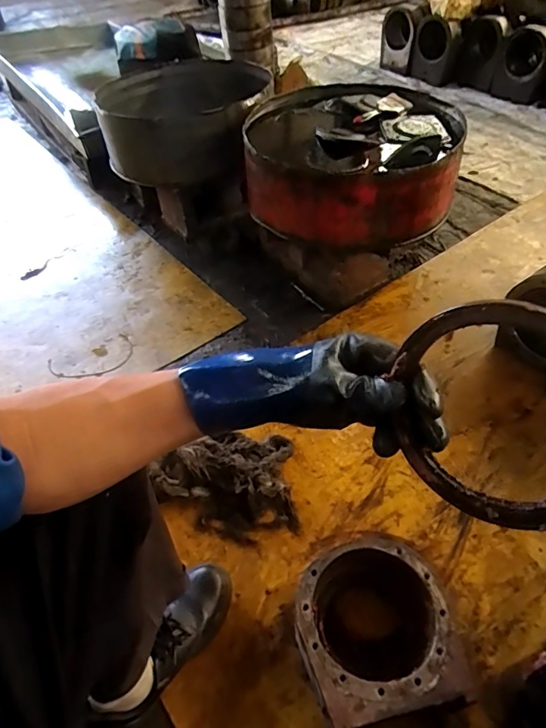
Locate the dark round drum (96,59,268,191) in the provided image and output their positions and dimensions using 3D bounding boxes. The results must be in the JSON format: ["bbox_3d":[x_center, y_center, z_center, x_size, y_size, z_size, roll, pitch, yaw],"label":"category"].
[{"bbox_3d":[-0.251,-0.732,1.412,0.498,0.180,0.430,-12,48,-8],"label":"dark round drum"}]

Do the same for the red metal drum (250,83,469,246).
[{"bbox_3d":[0.201,-0.515,1.207,0.528,0.192,0.483,-1,48,1],"label":"red metal drum"}]

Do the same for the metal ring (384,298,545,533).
[{"bbox_3d":[0.153,0.037,0.314,0.008,0.158,0.143,-18,15,-42],"label":"metal ring"}]

